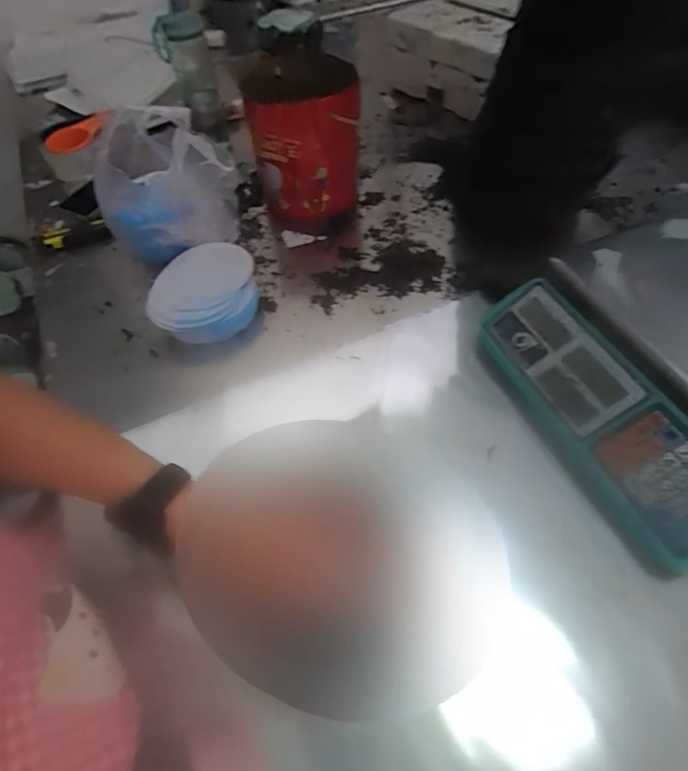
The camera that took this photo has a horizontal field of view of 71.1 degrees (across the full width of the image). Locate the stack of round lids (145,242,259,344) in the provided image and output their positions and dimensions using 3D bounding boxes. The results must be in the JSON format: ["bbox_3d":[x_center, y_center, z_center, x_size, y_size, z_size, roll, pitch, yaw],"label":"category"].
[{"bbox_3d":[-0.188,-0.121,0.654,0.140,0.050,0.164,-12,53,-4],"label":"stack of round lids"}]

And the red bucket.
[{"bbox_3d":[-0.057,-0.370,0.752,0.153,0.185,0.151,-3,53,4],"label":"red bucket"}]

